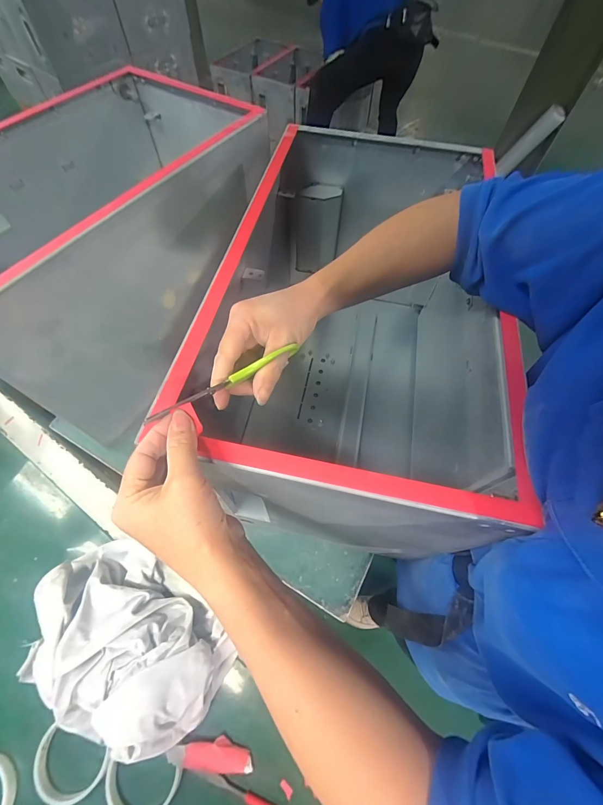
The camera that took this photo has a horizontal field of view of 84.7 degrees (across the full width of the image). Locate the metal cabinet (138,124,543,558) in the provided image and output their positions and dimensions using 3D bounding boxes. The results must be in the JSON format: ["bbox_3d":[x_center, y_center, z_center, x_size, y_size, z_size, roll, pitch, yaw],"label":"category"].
[{"bbox_3d":[0.060,-0.098,0.508,0.322,0.336,0.535,11,63,5],"label":"metal cabinet"}]

